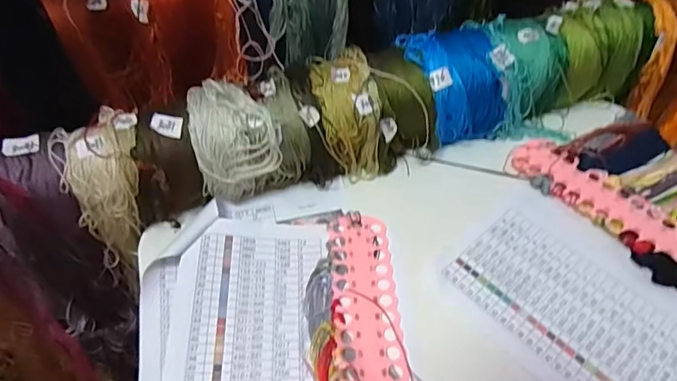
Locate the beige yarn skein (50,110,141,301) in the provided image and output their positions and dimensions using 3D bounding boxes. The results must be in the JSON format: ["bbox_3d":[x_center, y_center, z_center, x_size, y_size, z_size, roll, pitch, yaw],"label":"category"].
[{"bbox_3d":[-0.225,0.022,0.462,0.079,0.195,0.070,6,31,5],"label":"beige yarn skein"}]

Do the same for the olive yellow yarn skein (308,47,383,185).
[{"bbox_3d":[0.007,-0.077,0.484,0.067,0.140,0.060,-14,11,-11],"label":"olive yellow yarn skein"}]

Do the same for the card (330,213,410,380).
[{"bbox_3d":[0.028,0.141,0.370,0.057,0.004,0.289,1,51,-6],"label":"card"}]

